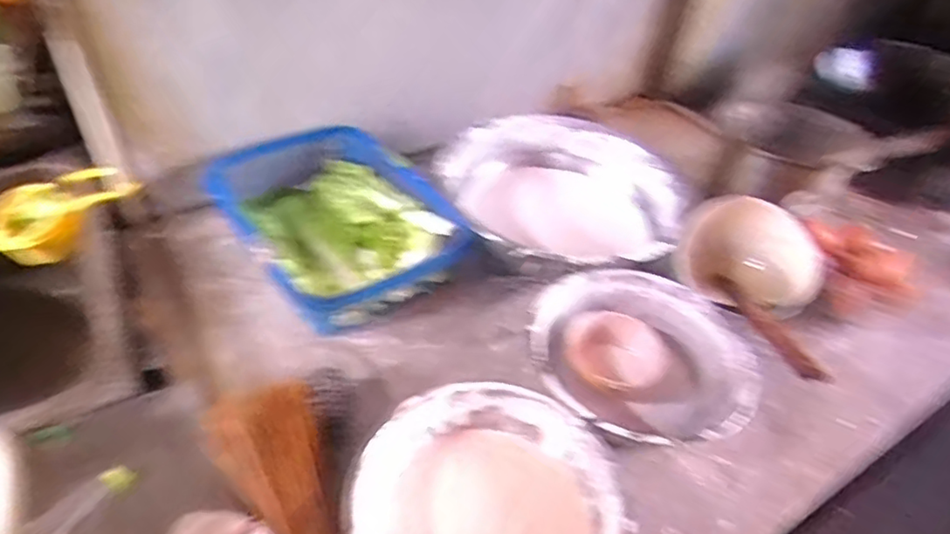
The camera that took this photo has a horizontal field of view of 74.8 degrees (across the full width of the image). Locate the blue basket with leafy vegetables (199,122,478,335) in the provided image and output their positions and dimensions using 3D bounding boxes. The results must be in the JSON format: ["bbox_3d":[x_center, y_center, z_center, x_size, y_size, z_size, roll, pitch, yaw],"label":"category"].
[{"bbox_3d":[-0.202,-0.072,0.875,0.258,0.098,0.357,-26,51,-30],"label":"blue basket with leafy vegetables"}]

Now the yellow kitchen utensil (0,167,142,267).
[{"bbox_3d":[-0.587,-0.078,0.876,0.205,0.061,0.123,-33,68,-13],"label":"yellow kitchen utensil"}]

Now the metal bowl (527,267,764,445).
[{"bbox_3d":[0.196,0.112,0.741,0.252,0.073,0.239,3,43,-3],"label":"metal bowl"}]

